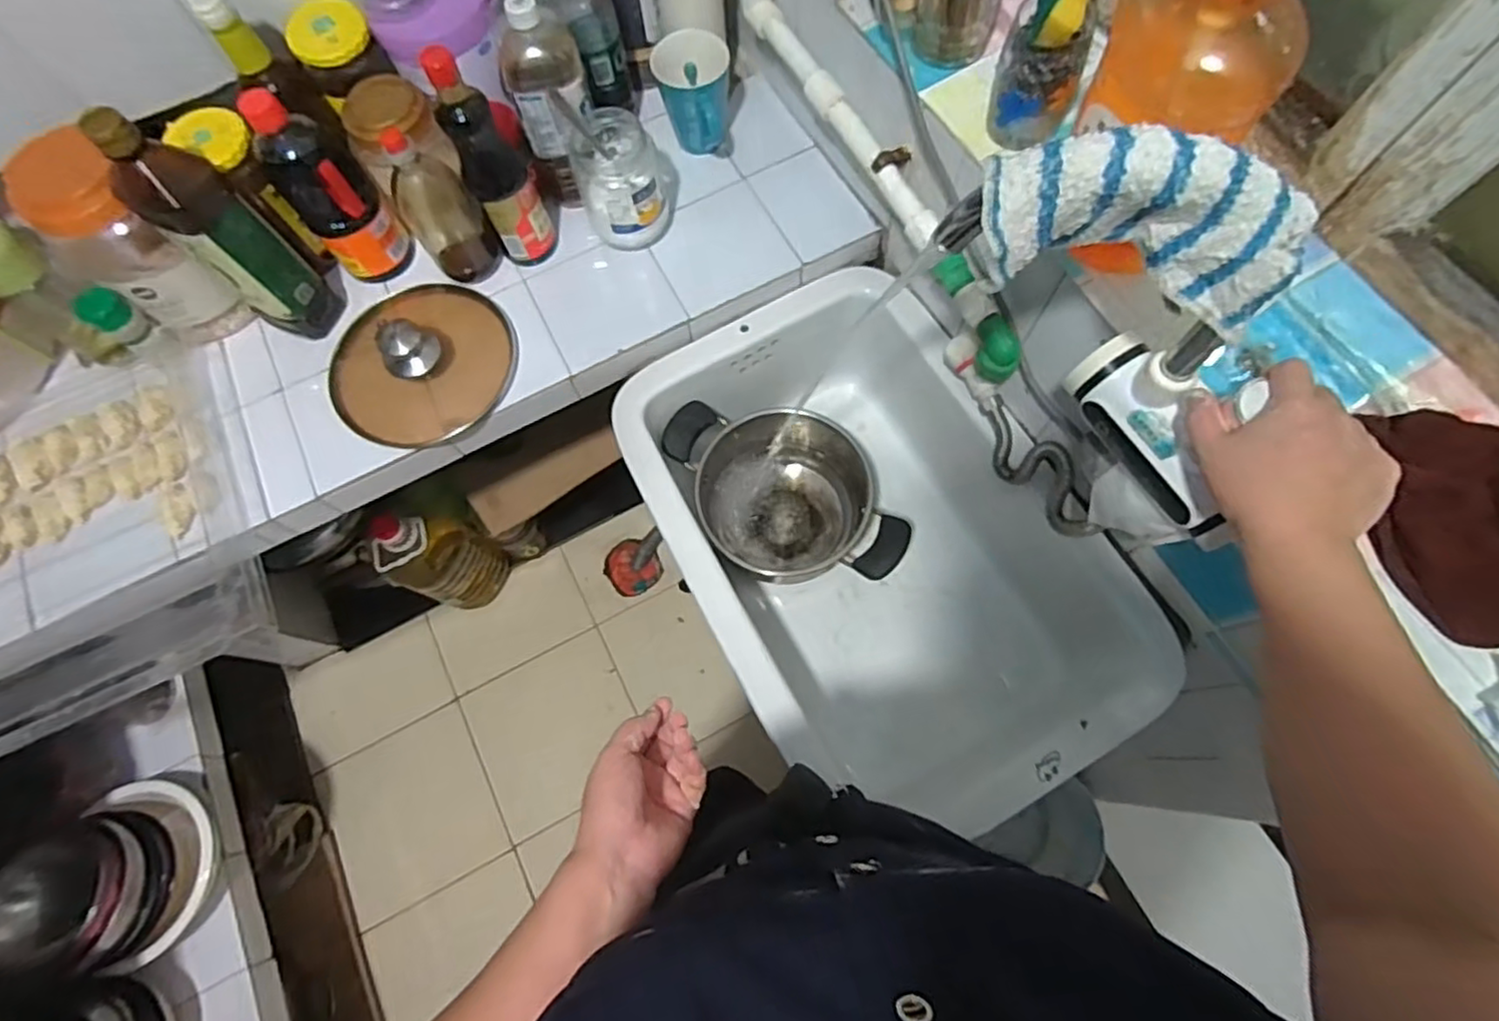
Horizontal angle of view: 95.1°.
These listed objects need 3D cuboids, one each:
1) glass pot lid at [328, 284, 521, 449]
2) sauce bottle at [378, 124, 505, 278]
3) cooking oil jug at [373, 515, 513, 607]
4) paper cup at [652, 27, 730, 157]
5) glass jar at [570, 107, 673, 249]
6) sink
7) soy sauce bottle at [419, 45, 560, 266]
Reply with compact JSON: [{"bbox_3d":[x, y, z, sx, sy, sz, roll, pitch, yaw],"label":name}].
[{"bbox_3d":[-0.373,-0.183,0.761,0.202,0.081,0.197,-1,71,2],"label":"glass pot lid"},{"bbox_3d":[-0.340,-0.331,0.748,0.071,0.169,0.065,-39,74,-11],"label":"sauce bottle"},{"bbox_3d":[-0.574,0.082,1.258,0.135,0.340,0.141,23,73,10],"label":"cooking oil jug"},{"bbox_3d":[-0.063,-0.472,0.803,0.082,0.120,0.089,-1,71,2],"label":"paper cup"},{"bbox_3d":[-0.142,-0.366,0.778,0.092,0.120,0.097,-1,71,2],"label":"glass jar"},{"bbox_3d":[0.129,0.041,0.814,0.386,0.208,0.602,-28,72,-7],"label":"sink"},{"bbox_3d":[-0.273,-0.365,0.724,0.071,0.242,0.070,-24,72,-6],"label":"soy sauce bottle"}]

